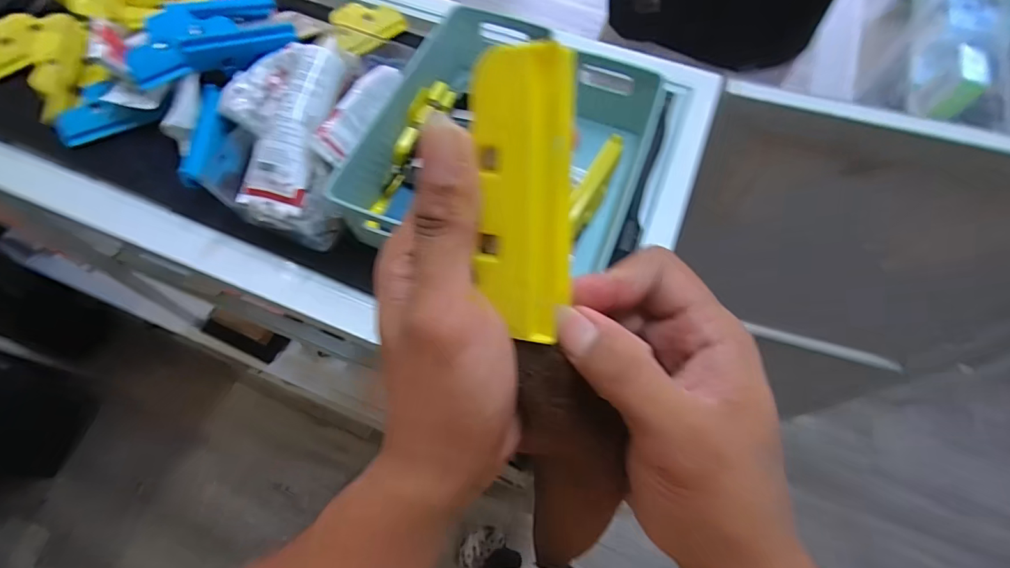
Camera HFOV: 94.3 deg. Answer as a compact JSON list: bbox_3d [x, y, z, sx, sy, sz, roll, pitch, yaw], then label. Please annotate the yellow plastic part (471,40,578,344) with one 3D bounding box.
[{"bbox_3d":[0.008,-0.028,0.163,0.034,0.095,0.018,-4,21,-3],"label":"yellow plastic part"}]

